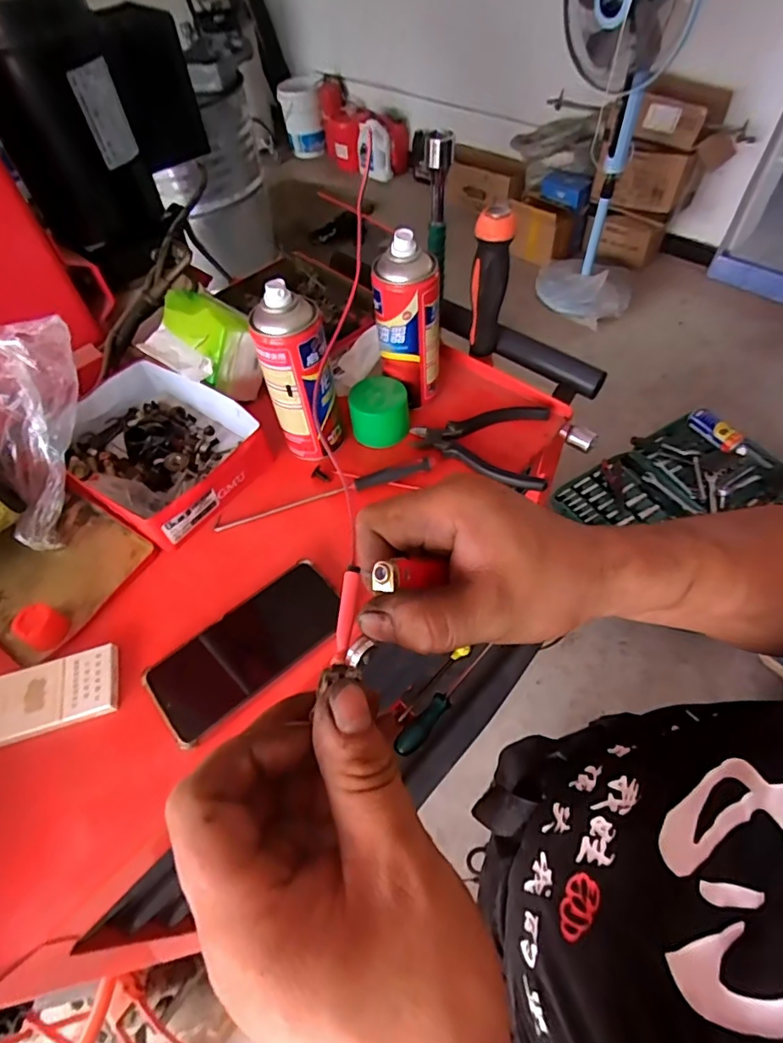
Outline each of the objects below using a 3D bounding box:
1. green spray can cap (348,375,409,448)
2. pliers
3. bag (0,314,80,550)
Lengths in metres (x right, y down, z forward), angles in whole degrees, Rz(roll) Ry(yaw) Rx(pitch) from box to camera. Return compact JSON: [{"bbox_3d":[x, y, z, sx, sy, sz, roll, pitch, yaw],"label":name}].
[{"bbox_3d":[-0.013,-0.119,0.567,0.063,0.056,0.061,-23,56,-12],"label":"green spray can cap"},{"bbox_3d":[0.093,-0.086,0.552,0.141,0.017,0.110,6,56,8],"label":"pliers"},{"bbox_3d":[-0.345,-0.081,0.494,0.090,0.212,0.055,2,13,0],"label":"bag"}]

